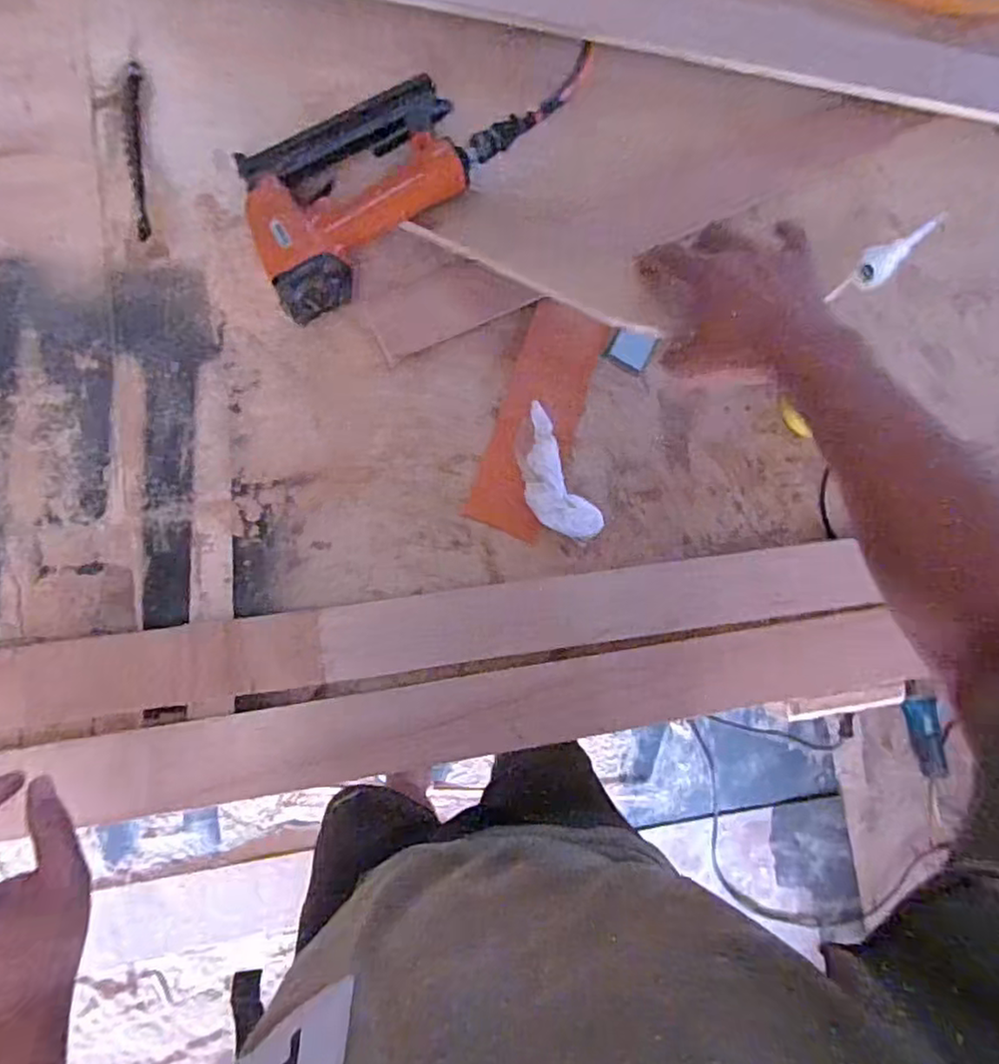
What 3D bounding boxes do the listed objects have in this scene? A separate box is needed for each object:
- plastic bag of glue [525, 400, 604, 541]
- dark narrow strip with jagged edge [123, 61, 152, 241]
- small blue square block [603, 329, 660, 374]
[{"bbox_3d":[0.045,-0.049,0.589,0.059,0.044,0.131,-30,89,-9],"label":"plastic bag of glue"},{"bbox_3d":[-0.327,-0.344,0.589,0.017,0.009,0.167,-5,85,-8],"label":"dark narrow strip with jagged edge"},{"bbox_3d":[0.124,-0.174,0.621,0.042,0.010,0.039,24,82,-5],"label":"small blue square block"}]

